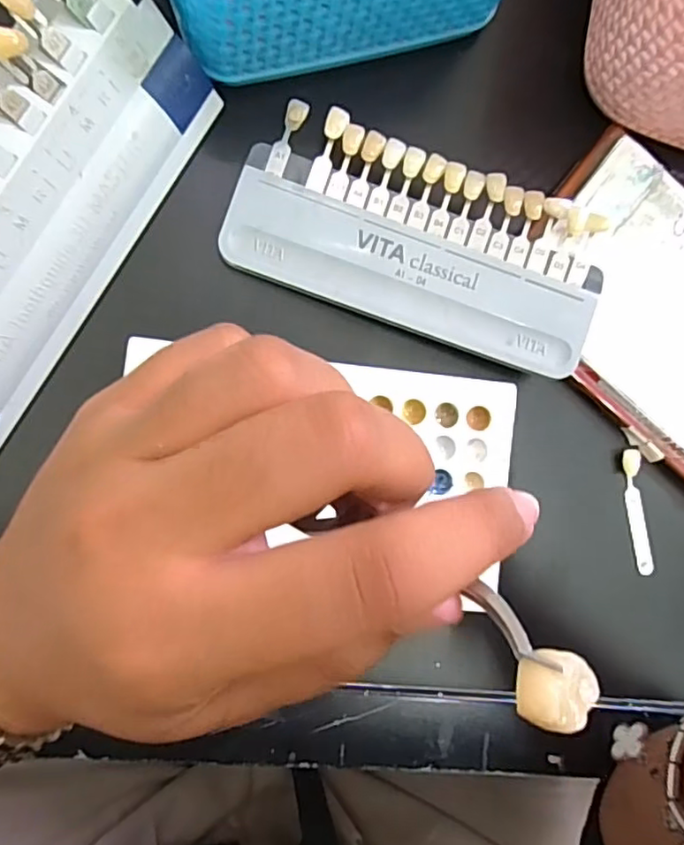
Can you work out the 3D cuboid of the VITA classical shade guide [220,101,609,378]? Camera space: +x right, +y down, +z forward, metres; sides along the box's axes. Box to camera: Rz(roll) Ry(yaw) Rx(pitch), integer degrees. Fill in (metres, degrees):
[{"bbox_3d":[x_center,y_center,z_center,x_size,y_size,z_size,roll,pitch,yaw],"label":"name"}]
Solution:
[{"bbox_3d":[0.031,-0.071,0.233,0.142,0.017,0.068,20,87,-9],"label":"VITA classical shade guide"}]

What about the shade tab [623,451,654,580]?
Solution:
[{"bbox_3d":[0.130,0.039,0.262,0.006,0.005,0.055,-9,91,-10],"label":"shade tab"}]

